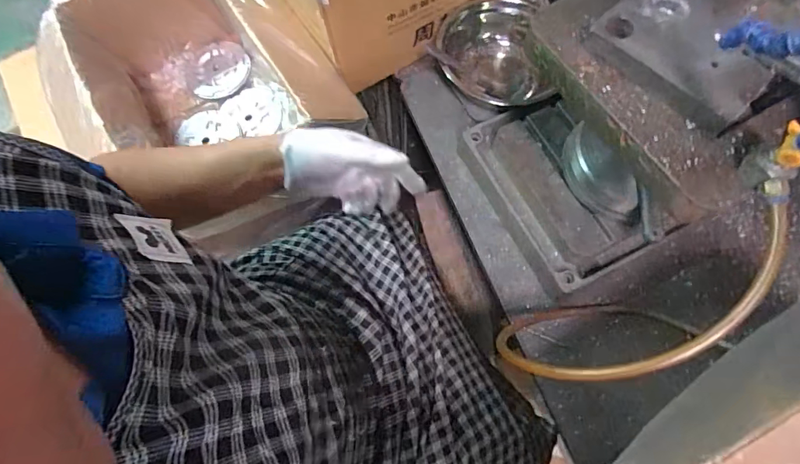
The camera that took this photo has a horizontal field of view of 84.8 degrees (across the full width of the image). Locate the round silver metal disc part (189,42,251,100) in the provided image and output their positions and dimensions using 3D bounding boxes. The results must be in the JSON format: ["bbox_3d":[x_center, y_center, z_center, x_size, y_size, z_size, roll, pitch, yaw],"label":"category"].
[{"bbox_3d":[-0.381,-0.342,0.927,0.114,0.018,0.141,15,72,7],"label":"round silver metal disc part"}]

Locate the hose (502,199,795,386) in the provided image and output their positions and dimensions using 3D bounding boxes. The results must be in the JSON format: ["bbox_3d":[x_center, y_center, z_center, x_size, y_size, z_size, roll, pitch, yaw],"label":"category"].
[{"bbox_3d":[0.245,0.099,0.496,0.271,0.328,0.094,-25,72,-6],"label":"hose"}]

